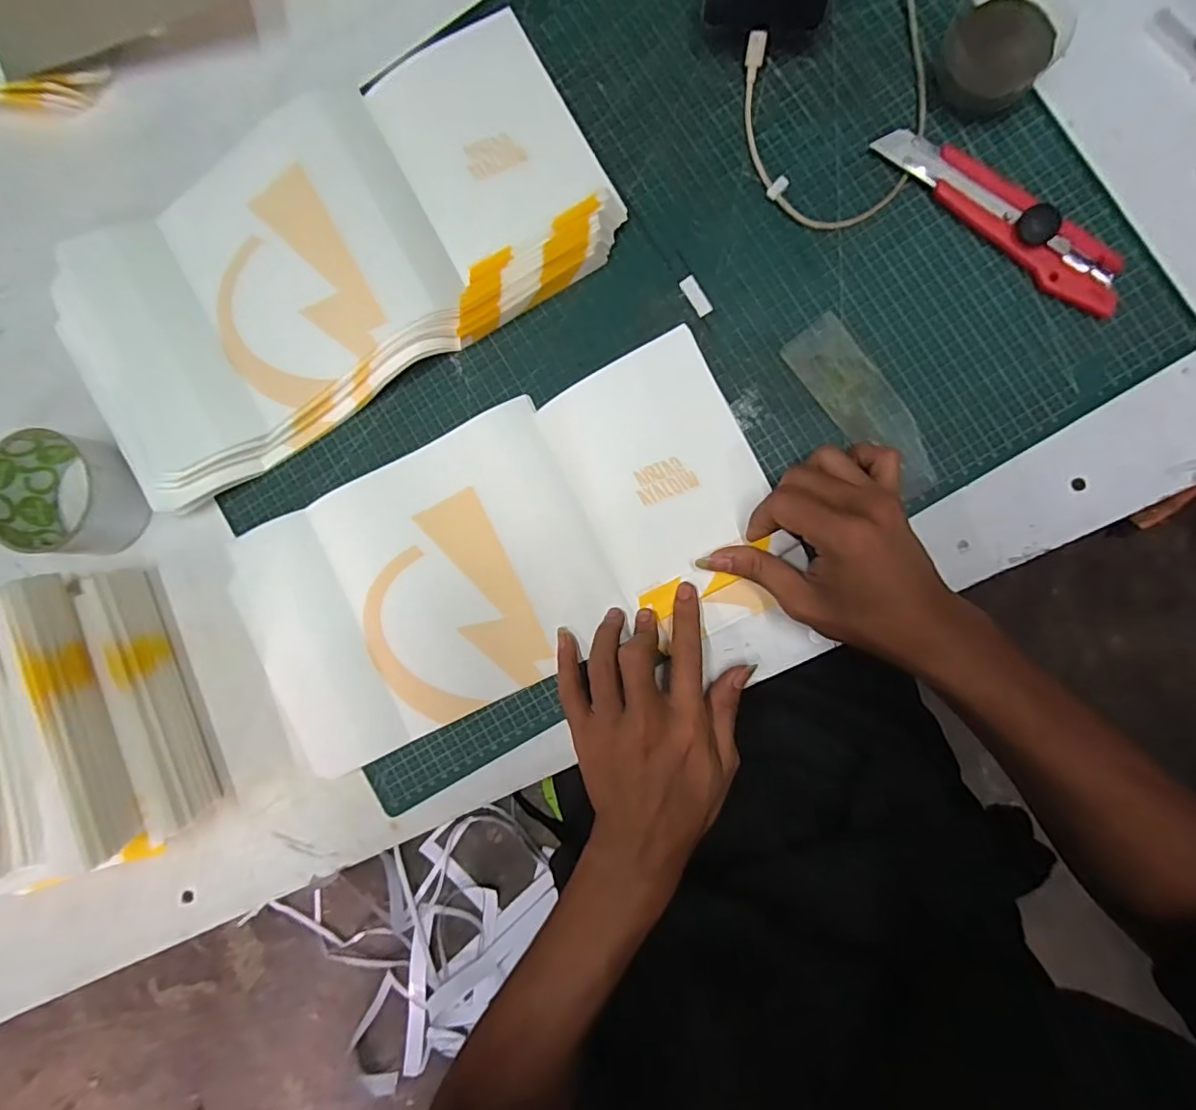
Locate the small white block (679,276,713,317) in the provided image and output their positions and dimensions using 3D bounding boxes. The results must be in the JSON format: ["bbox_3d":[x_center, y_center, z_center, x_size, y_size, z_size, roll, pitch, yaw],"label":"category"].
[{"bbox_3d":[0.064,-0.169,0.362,0.011,0.004,0.028,-31,85,4],"label":"small white block"}]

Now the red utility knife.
[{"bbox_3d":[0.243,-0.206,0.336,0.165,0.017,0.032,41,92,6],"label":"red utility knife"}]

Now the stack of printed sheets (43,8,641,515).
[{"bbox_3d":[-0.178,-0.197,0.372,0.362,0.029,0.186,-27,85,4],"label":"stack of printed sheets"}]

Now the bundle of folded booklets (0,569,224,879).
[{"bbox_3d":[-0.324,0.103,0.357,0.069,0.088,0.175,-21,85,5],"label":"bundle of folded booklets"}]

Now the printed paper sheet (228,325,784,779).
[{"bbox_3d":[-0.066,0.007,0.368,0.350,0.017,0.186,-26,85,5],"label":"printed paper sheet"}]

